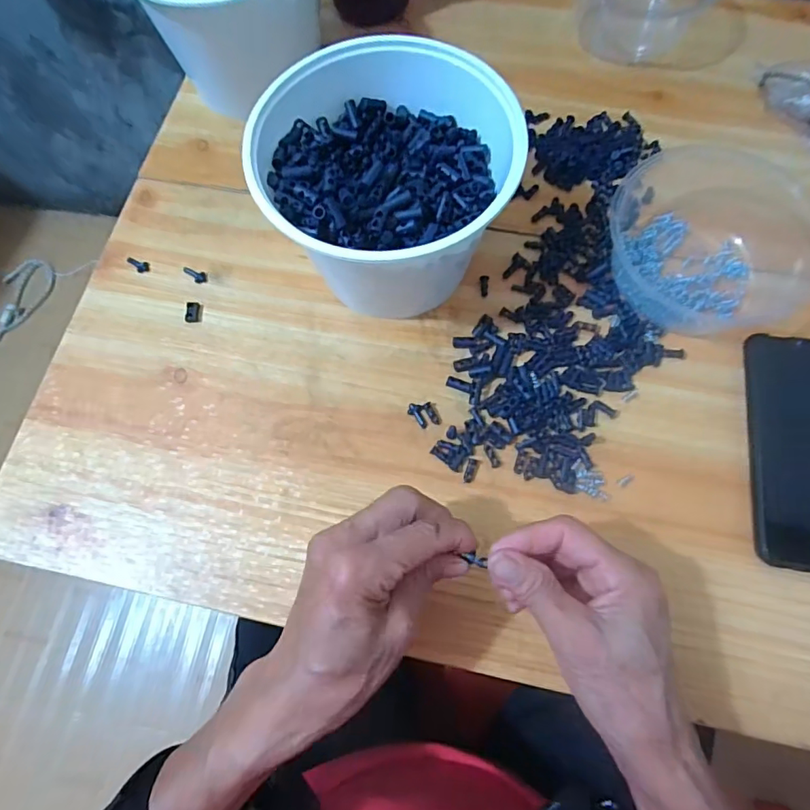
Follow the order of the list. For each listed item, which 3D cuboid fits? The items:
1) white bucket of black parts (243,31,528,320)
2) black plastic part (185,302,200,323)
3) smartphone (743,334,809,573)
[{"bbox_3d":[-0.008,-0.144,0.353,0.162,0.113,0.153,10,72,6],"label":"white bucket of black parts"},{"bbox_3d":[-0.168,-0.074,0.395,0.010,0.004,0.018,0,72,3],"label":"black plastic part"},{"bbox_3d":[0.282,0.031,0.344,0.080,0.010,0.163,7,72,5],"label":"smartphone"}]

